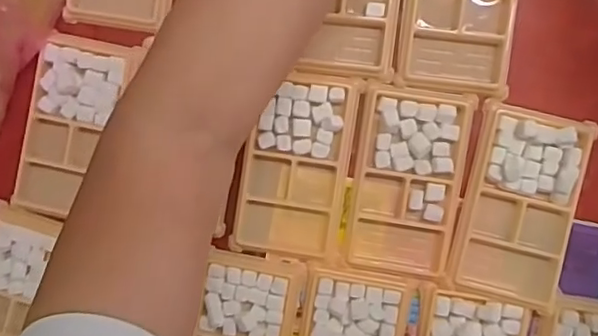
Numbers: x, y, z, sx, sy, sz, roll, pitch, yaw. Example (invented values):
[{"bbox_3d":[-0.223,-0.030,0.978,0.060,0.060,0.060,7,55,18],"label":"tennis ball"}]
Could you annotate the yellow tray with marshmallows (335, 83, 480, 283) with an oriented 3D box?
[{"bbox_3d":[0.078,0.012,0.447,0.078,0.012,0.135,11,95,4],"label":"yellow tray with marshmallows"}]

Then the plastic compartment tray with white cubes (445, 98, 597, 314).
[{"bbox_3d":[0.158,0.028,0.438,0.077,0.023,0.135,13,95,4],"label":"plastic compartment tray with white cubes"}]

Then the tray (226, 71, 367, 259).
[{"bbox_3d":[-0.001,-0.001,0.452,0.075,0.015,0.134,10,94,4],"label":"tray"}]

